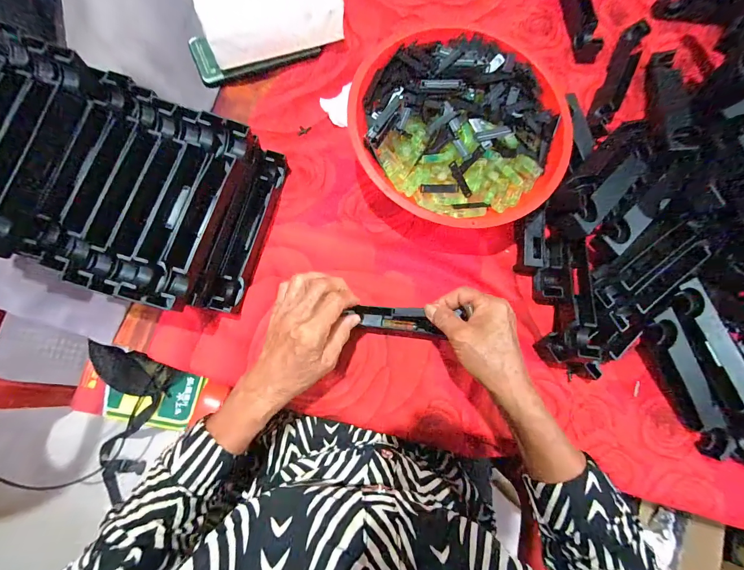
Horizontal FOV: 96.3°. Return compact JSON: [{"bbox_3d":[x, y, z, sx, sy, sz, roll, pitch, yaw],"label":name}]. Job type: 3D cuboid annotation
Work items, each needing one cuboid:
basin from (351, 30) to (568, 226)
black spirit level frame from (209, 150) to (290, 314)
[{"bbox_3d":[0.096,-0.172,0.396,0.235,0.080,0.213,25,79,1],"label":"basin"},{"bbox_3d":[-0.139,-0.063,0.387,0.025,0.029,0.192,16,79,-1],"label":"black spirit level frame"}]

